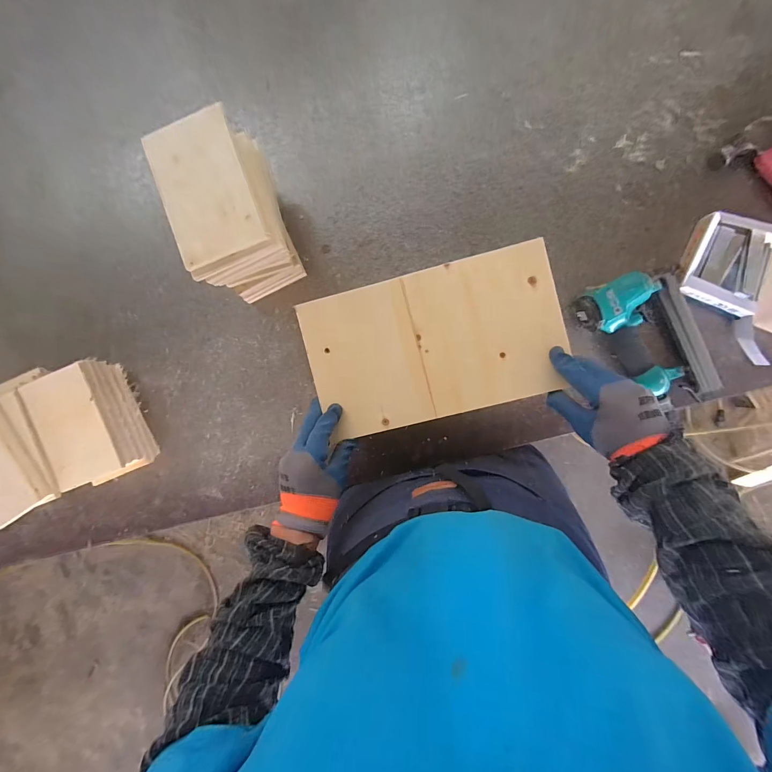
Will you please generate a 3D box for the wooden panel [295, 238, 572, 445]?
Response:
[{"bbox_3d":[0.064,-0.056,0.466,0.340,0.018,0.198,-14,88,5],"label":"wooden panel"}]

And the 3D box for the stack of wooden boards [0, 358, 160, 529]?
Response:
[{"bbox_3d":[-0.559,0.080,0.579,0.248,0.117,0.215,-25,87,5],"label":"stack of wooden boards"}]

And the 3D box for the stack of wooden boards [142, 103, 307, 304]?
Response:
[{"bbox_3d":[-0.219,-0.252,0.518,0.126,0.182,0.198,-17,88,5],"label":"stack of wooden boards"}]

